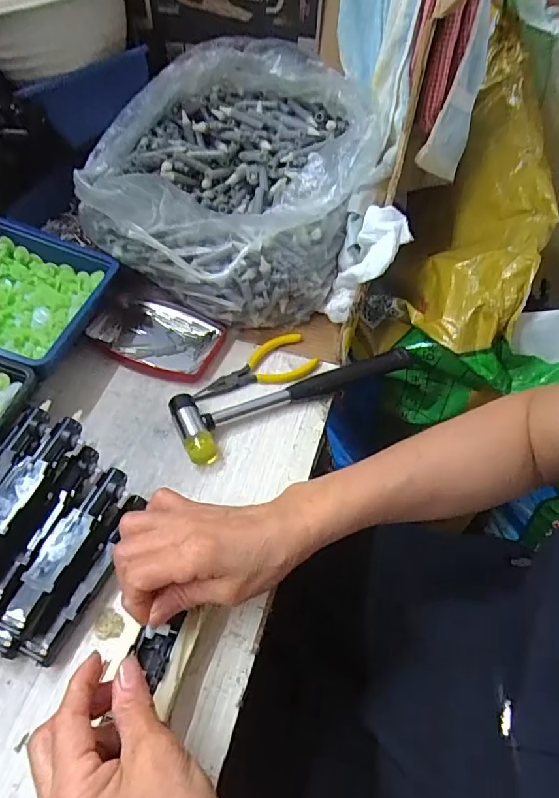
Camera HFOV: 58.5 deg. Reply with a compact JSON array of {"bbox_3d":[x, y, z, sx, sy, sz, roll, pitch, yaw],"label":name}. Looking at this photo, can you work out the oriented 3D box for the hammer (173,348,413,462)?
[{"bbox_3d":[0.018,-0.012,0.459,0.234,0.021,0.062,-21,58,-20],"label":"hammer"}]

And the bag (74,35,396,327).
[{"bbox_3d":[-0.039,-0.223,0.503,0.250,0.146,0.253,16,53,7],"label":"bag"}]

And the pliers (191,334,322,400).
[{"bbox_3d":[-0.025,-0.029,0.471,0.119,0.010,0.046,-18,56,-18],"label":"pliers"}]

